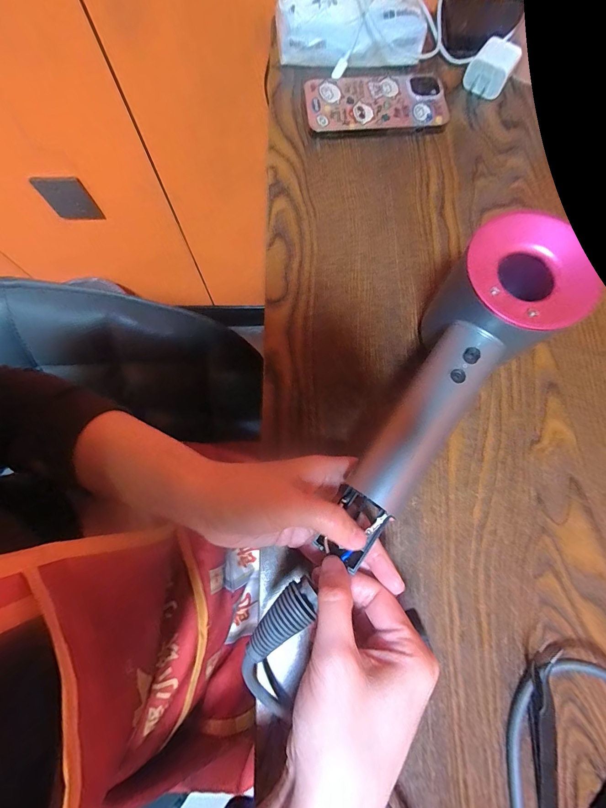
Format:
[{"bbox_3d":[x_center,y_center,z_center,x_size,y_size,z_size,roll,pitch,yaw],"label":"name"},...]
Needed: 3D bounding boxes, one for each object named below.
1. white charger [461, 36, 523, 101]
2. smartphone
[{"bbox_3d":[0.198,-0.353,0.351,0.042,0.031,0.045,29,77,6],"label":"white charger"},{"bbox_3d":[0.075,-0.310,0.345,0.143,0.017,0.071,-9,76,-3],"label":"smartphone"}]

